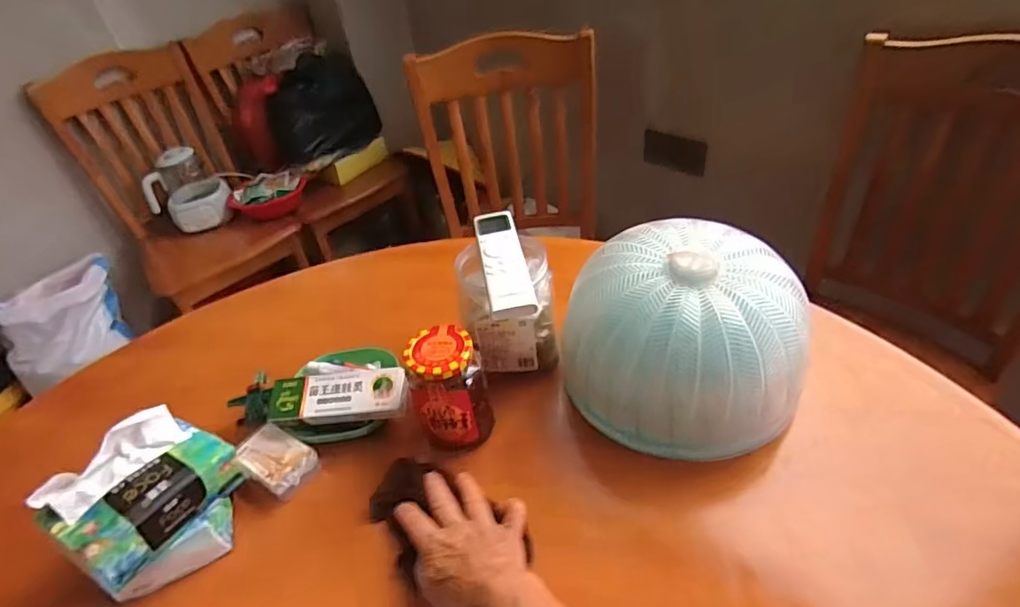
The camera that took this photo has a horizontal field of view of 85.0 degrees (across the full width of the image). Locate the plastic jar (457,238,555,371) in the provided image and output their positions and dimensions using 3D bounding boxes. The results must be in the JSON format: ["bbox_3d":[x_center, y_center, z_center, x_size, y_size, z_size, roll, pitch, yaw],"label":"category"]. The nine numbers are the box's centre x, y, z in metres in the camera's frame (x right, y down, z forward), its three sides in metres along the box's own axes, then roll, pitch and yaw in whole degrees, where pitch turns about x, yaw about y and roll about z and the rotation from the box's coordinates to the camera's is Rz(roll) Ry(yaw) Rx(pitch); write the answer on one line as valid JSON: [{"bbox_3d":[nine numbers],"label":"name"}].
[{"bbox_3d":[-0.001,0.009,0.618,0.101,0.123,0.084,-7,40,4],"label":"plastic jar"}]

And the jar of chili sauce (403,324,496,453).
[{"bbox_3d":[-0.058,0.088,0.557,0.071,0.118,0.068,-6,40,5],"label":"jar of chili sauce"}]

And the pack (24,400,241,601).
[{"bbox_3d":[-0.319,0.186,0.505,0.104,0.113,0.143,18,47,29],"label":"pack"}]

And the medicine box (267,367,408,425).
[{"bbox_3d":[-0.180,0.099,0.587,0.147,0.020,0.056,-5,67,6],"label":"medicine box"}]

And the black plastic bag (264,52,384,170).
[{"bbox_3d":[-0.586,-0.601,1.732,0.345,0.259,0.164,-31,44,-23],"label":"black plastic bag"}]

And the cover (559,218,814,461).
[{"bbox_3d":[0.172,0.032,0.557,0.221,0.154,0.197,22,49,33],"label":"cover"}]

